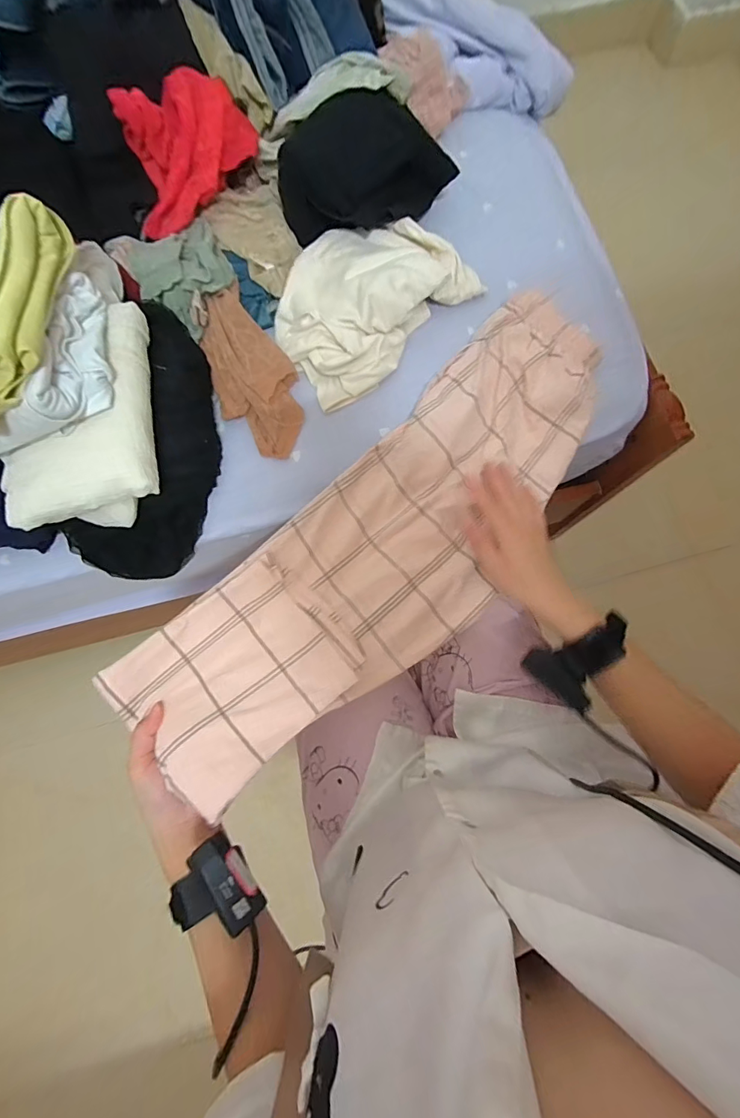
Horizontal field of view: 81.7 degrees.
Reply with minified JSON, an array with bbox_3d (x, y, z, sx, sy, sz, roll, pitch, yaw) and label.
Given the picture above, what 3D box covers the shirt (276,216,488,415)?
[{"bbox_3d":[-0.012,-0.336,0.543,0.191,0.059,0.250,44,80,10],"label":"shirt"}]

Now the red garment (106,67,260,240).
[{"bbox_3d":[-0.214,-0.482,0.502,0.169,0.095,0.084,-37,79,-8],"label":"red garment"}]

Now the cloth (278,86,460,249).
[{"bbox_3d":[-0.001,-0.476,0.523,0.213,0.097,0.095,-23,77,-5],"label":"cloth"}]

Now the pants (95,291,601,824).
[{"bbox_3d":[0.040,-0.028,0.470,0.207,0.064,0.622,41,78,10],"label":"pants"}]

